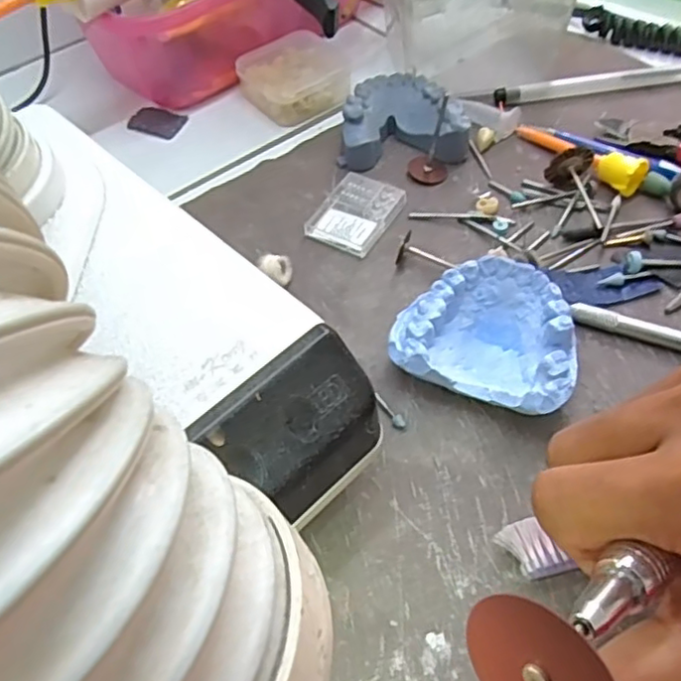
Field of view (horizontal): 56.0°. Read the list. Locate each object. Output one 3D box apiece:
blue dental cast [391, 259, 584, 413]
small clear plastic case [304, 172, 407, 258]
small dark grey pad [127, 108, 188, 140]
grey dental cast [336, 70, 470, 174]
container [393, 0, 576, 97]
[{"bbox_3d":[0.059,-0.002,0.254,0.067,0.029,0.056,20,58,17],"label":"blue dental cast"},{"bbox_3d":[0.008,-0.064,0.318,0.036,0.007,0.046,27,60,21],"label":"small clear plastic case"},{"bbox_3d":[-0.109,-0.130,0.382,0.032,0.004,0.023,17,57,15],"label":"small dark grey pad"},{"bbox_3d":[0.035,-0.119,0.345,0.065,0.023,0.055,1,54,4],"label":"grey dental cast"},{"bbox_3d":[0.084,-0.202,0.385,0.101,0.052,0.109,-2,54,2],"label":"container"}]

